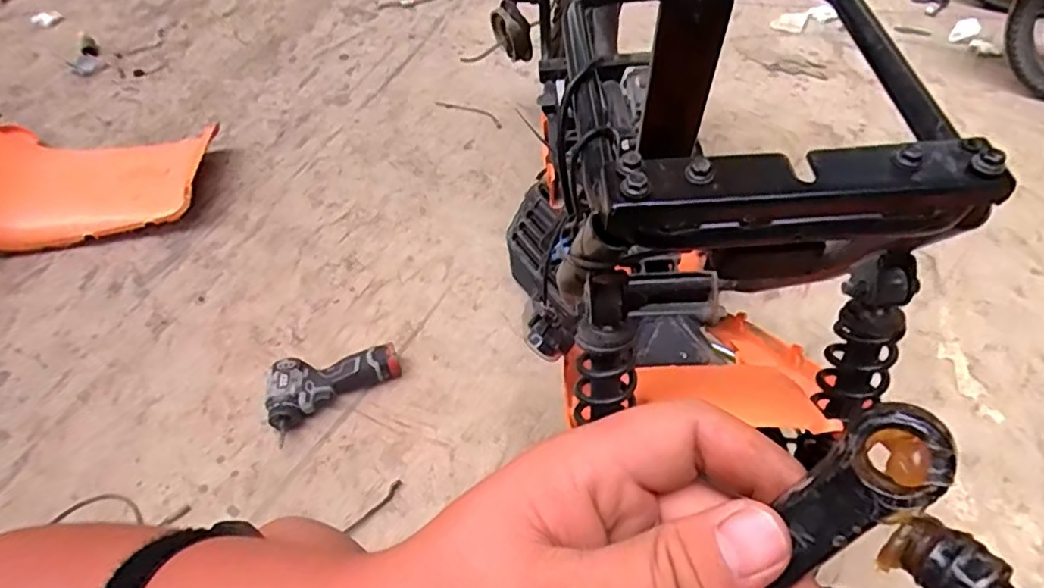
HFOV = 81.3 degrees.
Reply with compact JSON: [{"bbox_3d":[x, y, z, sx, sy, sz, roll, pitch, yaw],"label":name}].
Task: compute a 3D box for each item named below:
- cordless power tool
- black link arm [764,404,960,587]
[{"bbox_3d":[-0.304,0.130,0.960,0.212,0.056,0.112,-32,55,-23],"label":"cordless power tool"},{"bbox_3d":[0.059,0.077,0.155,0.017,0.122,0.020,11,29,-51],"label":"black link arm"}]

